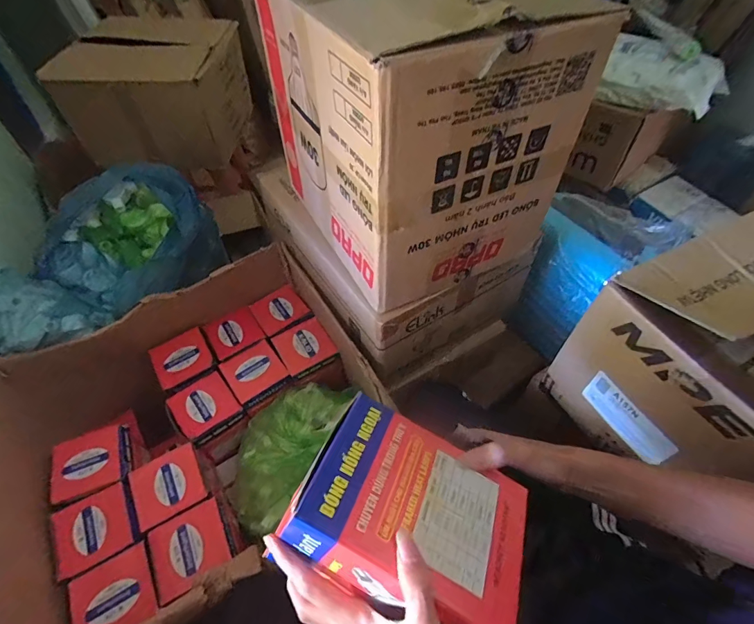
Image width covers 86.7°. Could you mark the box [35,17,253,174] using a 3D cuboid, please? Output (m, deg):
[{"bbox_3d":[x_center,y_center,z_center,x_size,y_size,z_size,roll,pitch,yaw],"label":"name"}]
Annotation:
[{"bbox_3d":[-0.641,-0.692,1.241,0.461,0.280,0.400,3,53,2],"label":"box"}]

